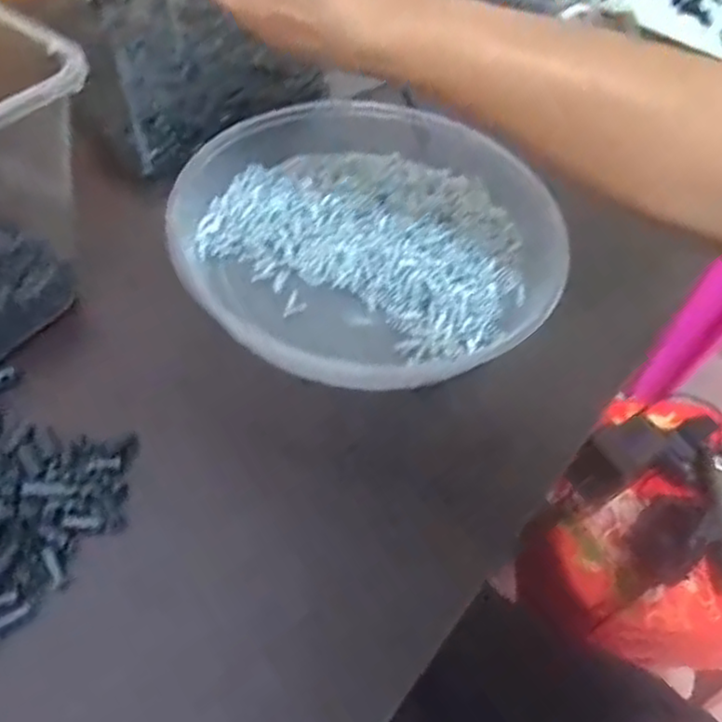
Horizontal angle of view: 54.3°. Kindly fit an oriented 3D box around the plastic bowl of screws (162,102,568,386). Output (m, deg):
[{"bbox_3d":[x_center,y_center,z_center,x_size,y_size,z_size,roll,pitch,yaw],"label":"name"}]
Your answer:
[{"bbox_3d":[0.014,-0.091,0.442,0.226,0.044,0.243,3,50,-3],"label":"plastic bowl of screws"}]

